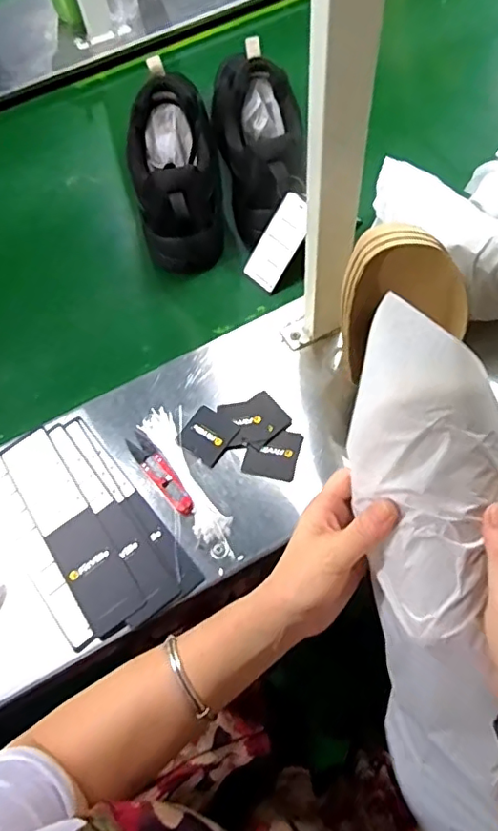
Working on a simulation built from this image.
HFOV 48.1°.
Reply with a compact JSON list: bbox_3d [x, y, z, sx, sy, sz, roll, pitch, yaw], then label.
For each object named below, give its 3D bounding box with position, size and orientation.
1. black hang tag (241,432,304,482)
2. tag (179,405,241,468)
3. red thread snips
[{"bbox_3d":[0.024,0.038,0.553,0.051,0.004,0.049,14,75,8],"label":"black hang tag"},{"bbox_3d":[-0.042,0.020,0.567,0.050,0.006,0.050,33,70,16],"label":"tag"},{"bbox_3d":[-0.089,0.057,0.553,0.024,0.009,0.104,-34,68,-14],"label":"red thread snips"}]

